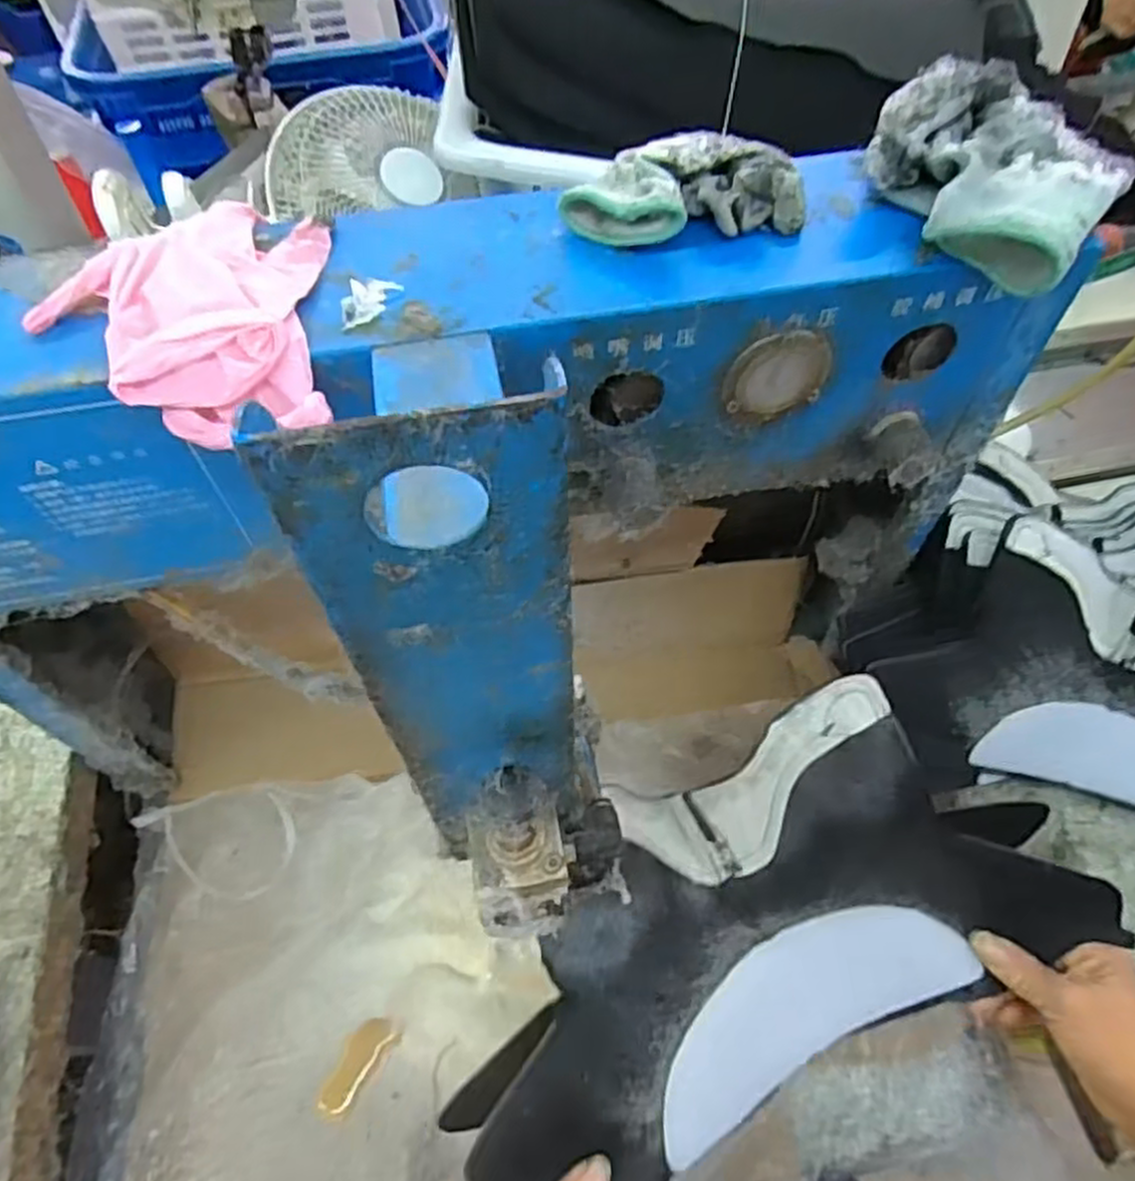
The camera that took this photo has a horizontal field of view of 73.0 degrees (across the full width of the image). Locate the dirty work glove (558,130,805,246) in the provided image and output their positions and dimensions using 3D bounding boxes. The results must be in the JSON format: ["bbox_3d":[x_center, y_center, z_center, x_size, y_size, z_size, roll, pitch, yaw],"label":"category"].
[{"bbox_3d":[0.061,-0.199,0.384,0.118,0.031,0.054,-16,59,-9],"label":"dirty work glove"}]

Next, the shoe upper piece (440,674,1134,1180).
[{"bbox_3d":[0.103,0.180,0.427,0.346,0.094,0.169,-22,60,-12],"label":"shoe upper piece"}]

